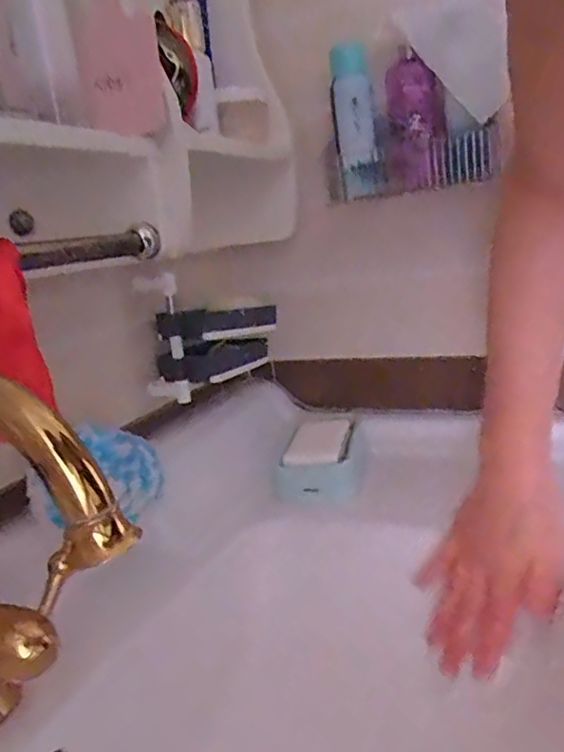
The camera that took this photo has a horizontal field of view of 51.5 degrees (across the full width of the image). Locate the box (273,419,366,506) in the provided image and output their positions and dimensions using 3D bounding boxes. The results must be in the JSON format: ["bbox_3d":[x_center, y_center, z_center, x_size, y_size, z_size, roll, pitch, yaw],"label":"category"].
[{"bbox_3d":[0.041,0.088,0.631,0.091,0.032,0.125,4,44,1],"label":"box"}]

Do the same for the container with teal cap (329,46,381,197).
[{"bbox_3d":[0.076,-0.267,0.608,0.038,0.146,0.033,-7,16,5],"label":"container with teal cap"}]

